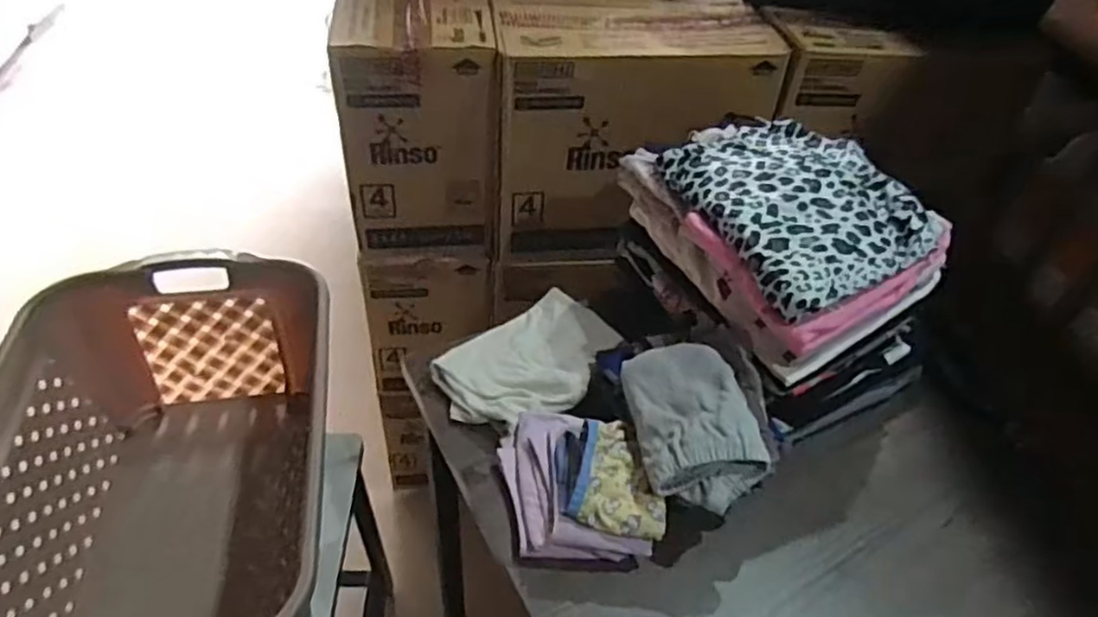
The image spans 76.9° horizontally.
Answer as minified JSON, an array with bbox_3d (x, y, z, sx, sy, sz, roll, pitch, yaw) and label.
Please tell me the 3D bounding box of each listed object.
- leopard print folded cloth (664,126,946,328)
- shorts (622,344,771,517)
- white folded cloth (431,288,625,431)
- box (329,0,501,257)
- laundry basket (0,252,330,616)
[{"bbox_3d":[0.260,-0.116,0.738,0.201,0.059,0.242,-18,49,-22],"label":"leopard print folded cloth"},{"bbox_3d":[0.143,0.107,0.685,0.104,0.062,0.168,-4,45,-9],"label":"shorts"},{"bbox_3d":[-0.025,0.067,0.844,0.216,0.042,0.163,-22,50,-25],"label":"white folded cloth"},{"bbox_3d":[-0.206,-0.332,1.111,0.210,0.351,0.366,-3,45,-9],"label":"box"},{"bbox_3d":[-0.461,0.240,0.887,0.376,0.348,0.590,-4,45,-9],"label":"laundry basket"}]

